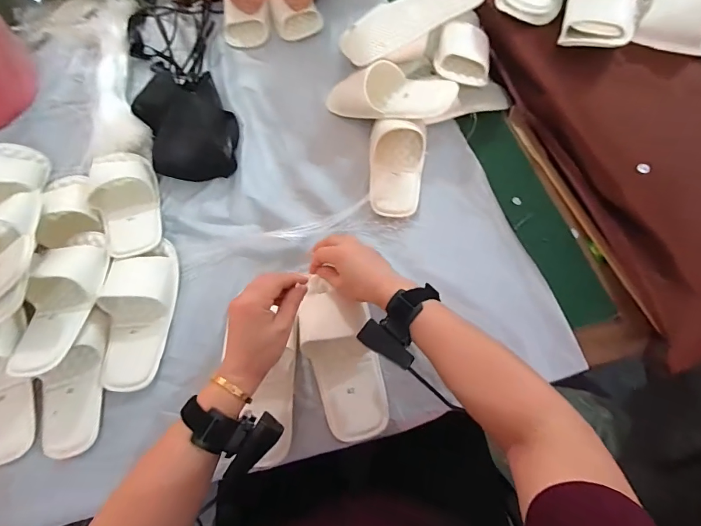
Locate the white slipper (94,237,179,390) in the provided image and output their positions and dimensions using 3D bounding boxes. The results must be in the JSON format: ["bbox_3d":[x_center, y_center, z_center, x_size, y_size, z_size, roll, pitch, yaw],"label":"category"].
[{"bbox_3d":[-0.306,0.069,0.570,0.092,0.040,0.211,-5,64,0],"label":"white slipper"}]

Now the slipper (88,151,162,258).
[{"bbox_3d":[-0.366,-0.102,0.645,0.092,0.044,0.220,-17,65,-6],"label":"slipper"}]

